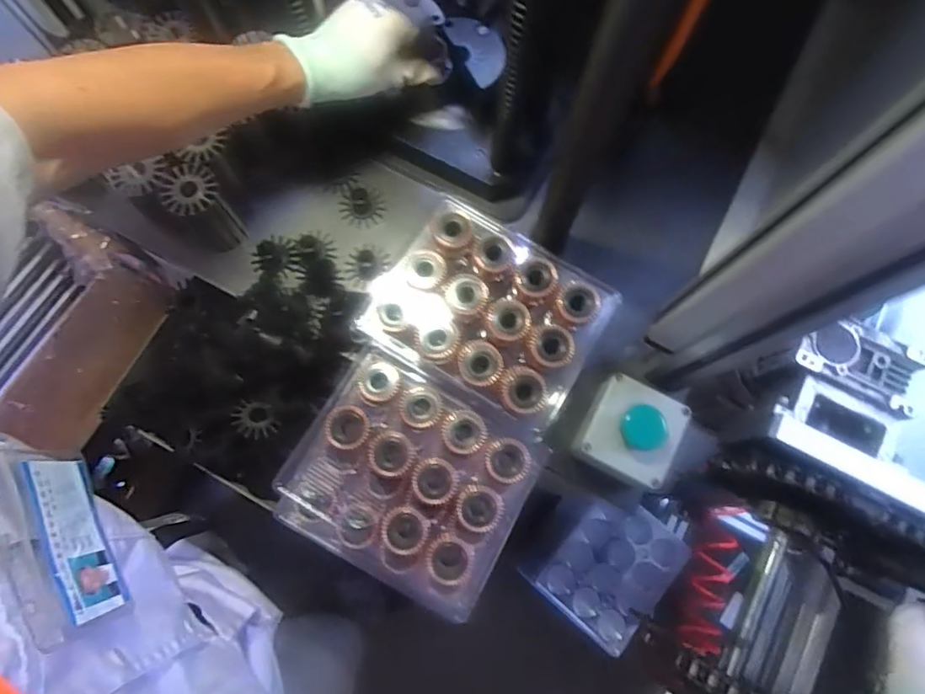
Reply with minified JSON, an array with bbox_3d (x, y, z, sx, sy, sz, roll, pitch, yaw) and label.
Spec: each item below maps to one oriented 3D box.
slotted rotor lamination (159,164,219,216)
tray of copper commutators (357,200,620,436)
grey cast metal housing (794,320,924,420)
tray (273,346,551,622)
[{"bbox_3d":[-0.254,-0.145,0.514,0.050,0.010,0.048,1,74,-2],"label":"slotted rotor lamination"},{"bbox_3d":[0.022,-0.033,0.492,0.189,0.033,0.144,29,78,6],"label":"tray of copper commutators"},{"bbox_3d":[0.391,0.012,0.543,0.113,0.016,0.071,30,78,6],"label":"grey cast metal housing"},{"bbox_3d":[-0.044,0.122,0.500,0.203,0.077,0.169,27,77,5],"label":"tray"}]

